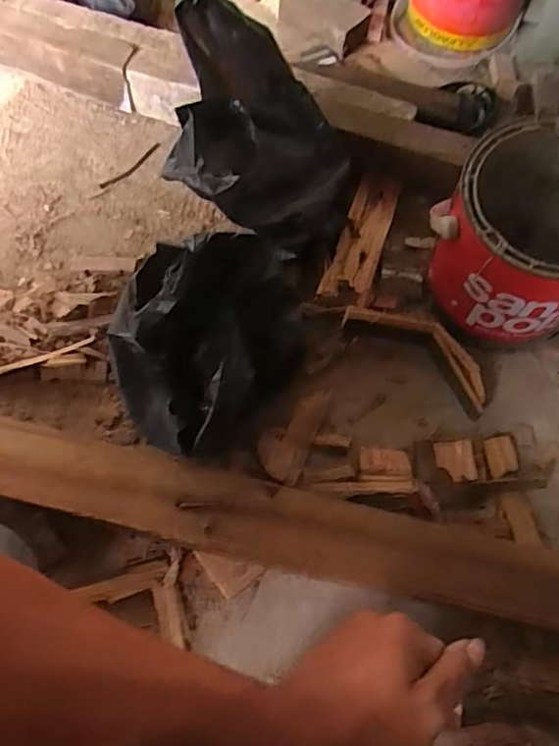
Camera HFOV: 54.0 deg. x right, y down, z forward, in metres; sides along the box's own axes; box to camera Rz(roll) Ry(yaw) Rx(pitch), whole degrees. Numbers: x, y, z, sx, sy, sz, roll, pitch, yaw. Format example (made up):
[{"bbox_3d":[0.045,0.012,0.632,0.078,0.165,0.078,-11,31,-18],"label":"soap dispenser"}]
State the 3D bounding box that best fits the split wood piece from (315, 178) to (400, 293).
[{"bbox_3d":[0.088,-0.142,0.582,0.046,0.034,0.173,19,66,6],"label":"split wood piece"}]

